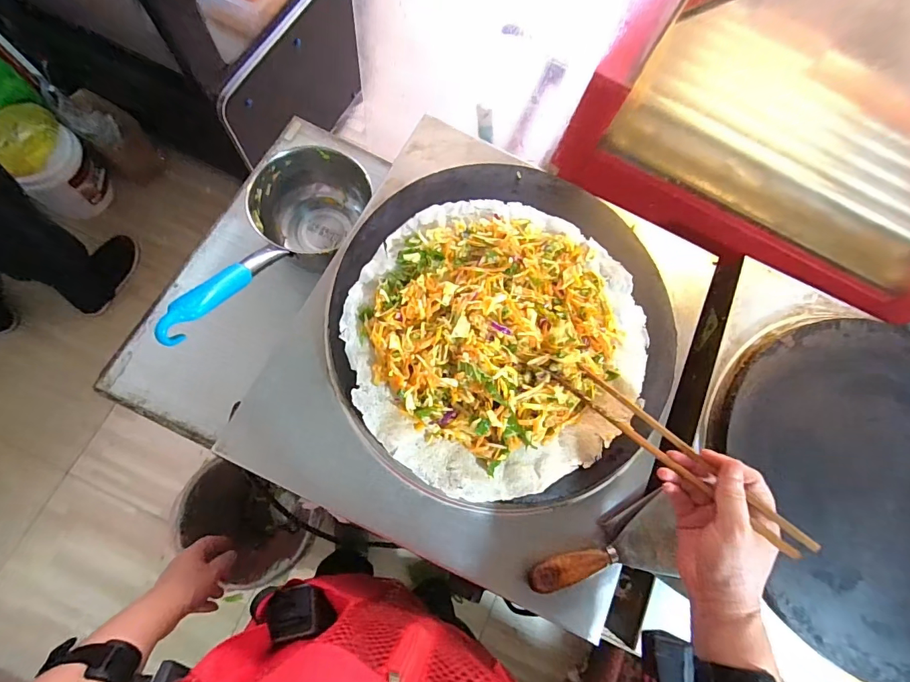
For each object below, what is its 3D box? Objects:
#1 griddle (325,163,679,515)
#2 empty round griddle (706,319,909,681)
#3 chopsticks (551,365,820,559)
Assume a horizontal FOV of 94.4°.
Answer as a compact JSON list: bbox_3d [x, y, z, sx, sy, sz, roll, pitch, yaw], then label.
[{"bbox_3d":[0.059,-0.023,0.471,0.373,0.053,0.389,2,74,-6],"label":"griddle"},{"bbox_3d":[0.498,0.163,0.472,0.372,0.036,0.381,2,74,-6],"label":"empty round griddle"},{"bbox_3d":[0.201,0.098,0.394,0.249,0.018,0.035,38,76,27],"label":"chopsticks"}]

